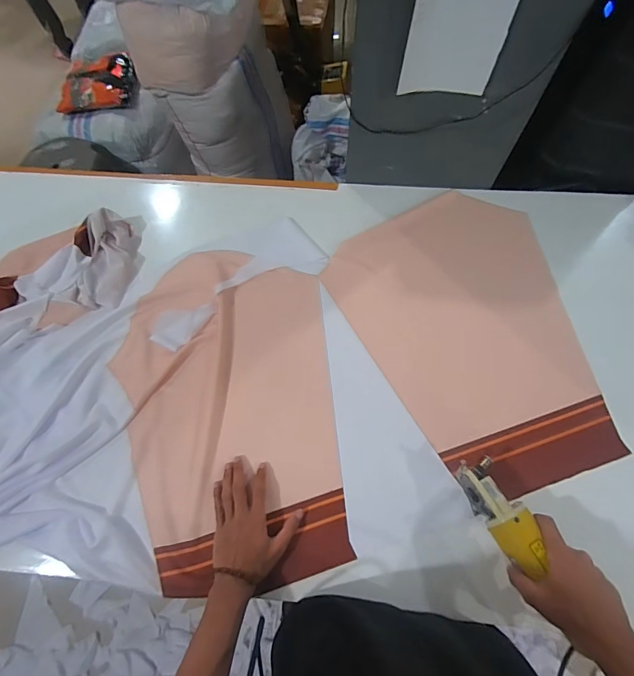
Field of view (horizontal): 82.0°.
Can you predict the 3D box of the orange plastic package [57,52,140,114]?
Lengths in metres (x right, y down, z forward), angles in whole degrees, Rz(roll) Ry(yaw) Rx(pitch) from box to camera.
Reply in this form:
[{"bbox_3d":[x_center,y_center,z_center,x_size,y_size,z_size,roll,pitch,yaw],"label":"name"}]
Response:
[{"bbox_3d":[-0.855,-1.007,1.422,0.315,0.050,0.252,-9,79,4],"label":"orange plastic package"}]

